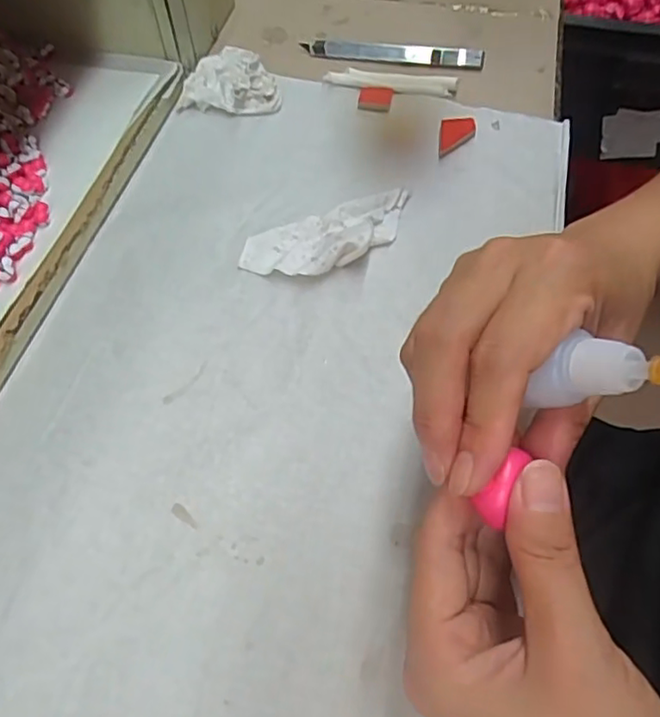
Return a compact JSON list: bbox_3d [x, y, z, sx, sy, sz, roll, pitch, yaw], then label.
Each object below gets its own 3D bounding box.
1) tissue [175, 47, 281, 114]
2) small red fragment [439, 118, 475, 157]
[{"bbox_3d":[-0.068,-0.200,0.416,0.066,0.018,0.069,0,59,0],"label":"tissue"},{"bbox_3d":[0.083,-0.145,0.386,0.023,0.004,0.033,6,59,4],"label":"small red fragment"}]

